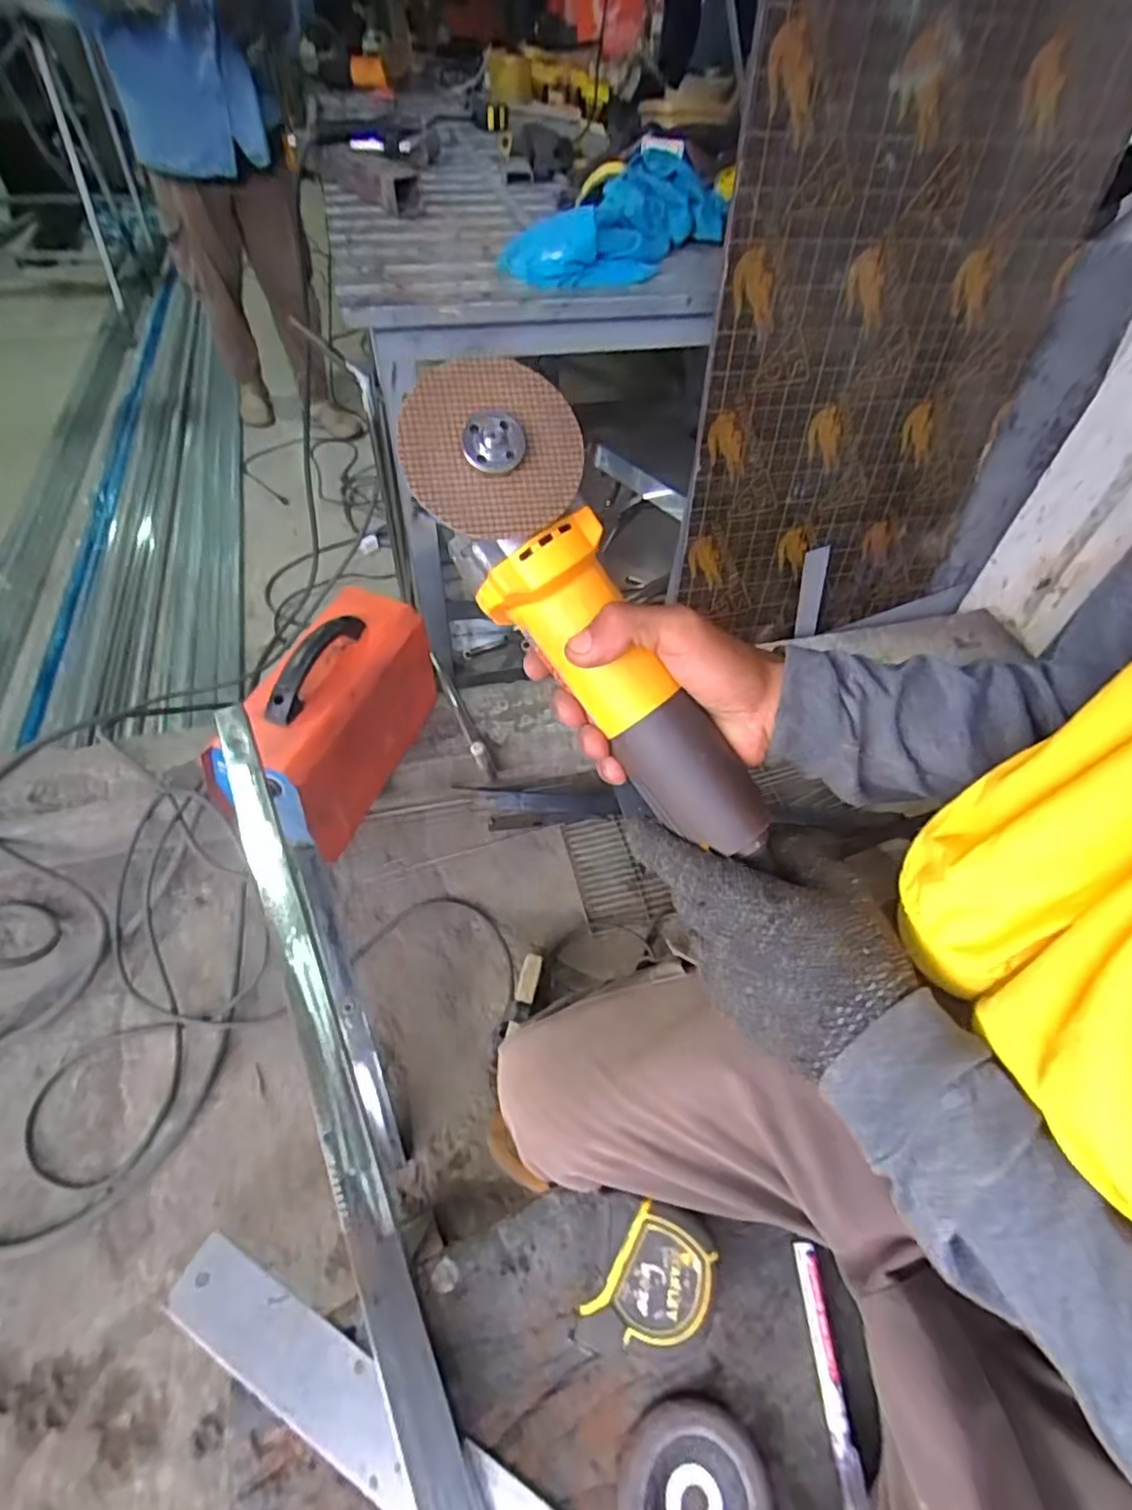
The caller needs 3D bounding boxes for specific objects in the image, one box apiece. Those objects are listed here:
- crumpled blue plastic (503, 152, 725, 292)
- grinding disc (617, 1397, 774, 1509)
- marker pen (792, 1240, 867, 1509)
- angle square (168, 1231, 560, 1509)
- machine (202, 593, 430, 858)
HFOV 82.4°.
[{"bbox_3d":[0.072,-0.801,0.960,0.193,0.081,0.400,33,57,22],"label":"crumpled blue plastic"},{"bbox_3d":[0.069,0.401,0.346,0.079,0.015,0.078,2,51,-2],"label":"grinding disc"},{"bbox_3d":[0.153,0.362,0.377,0.014,0.017,0.123,1,51,-3],"label":"marker pen"},{"bbox_3d":[-0.137,0.426,0.323,0.294,0.022,0.184,25,54,16],"label":"angle square"},{"bbox_3d":[-0.311,-0.057,0.895,0.142,0.221,0.330,22,53,14],"label":"machine"}]

